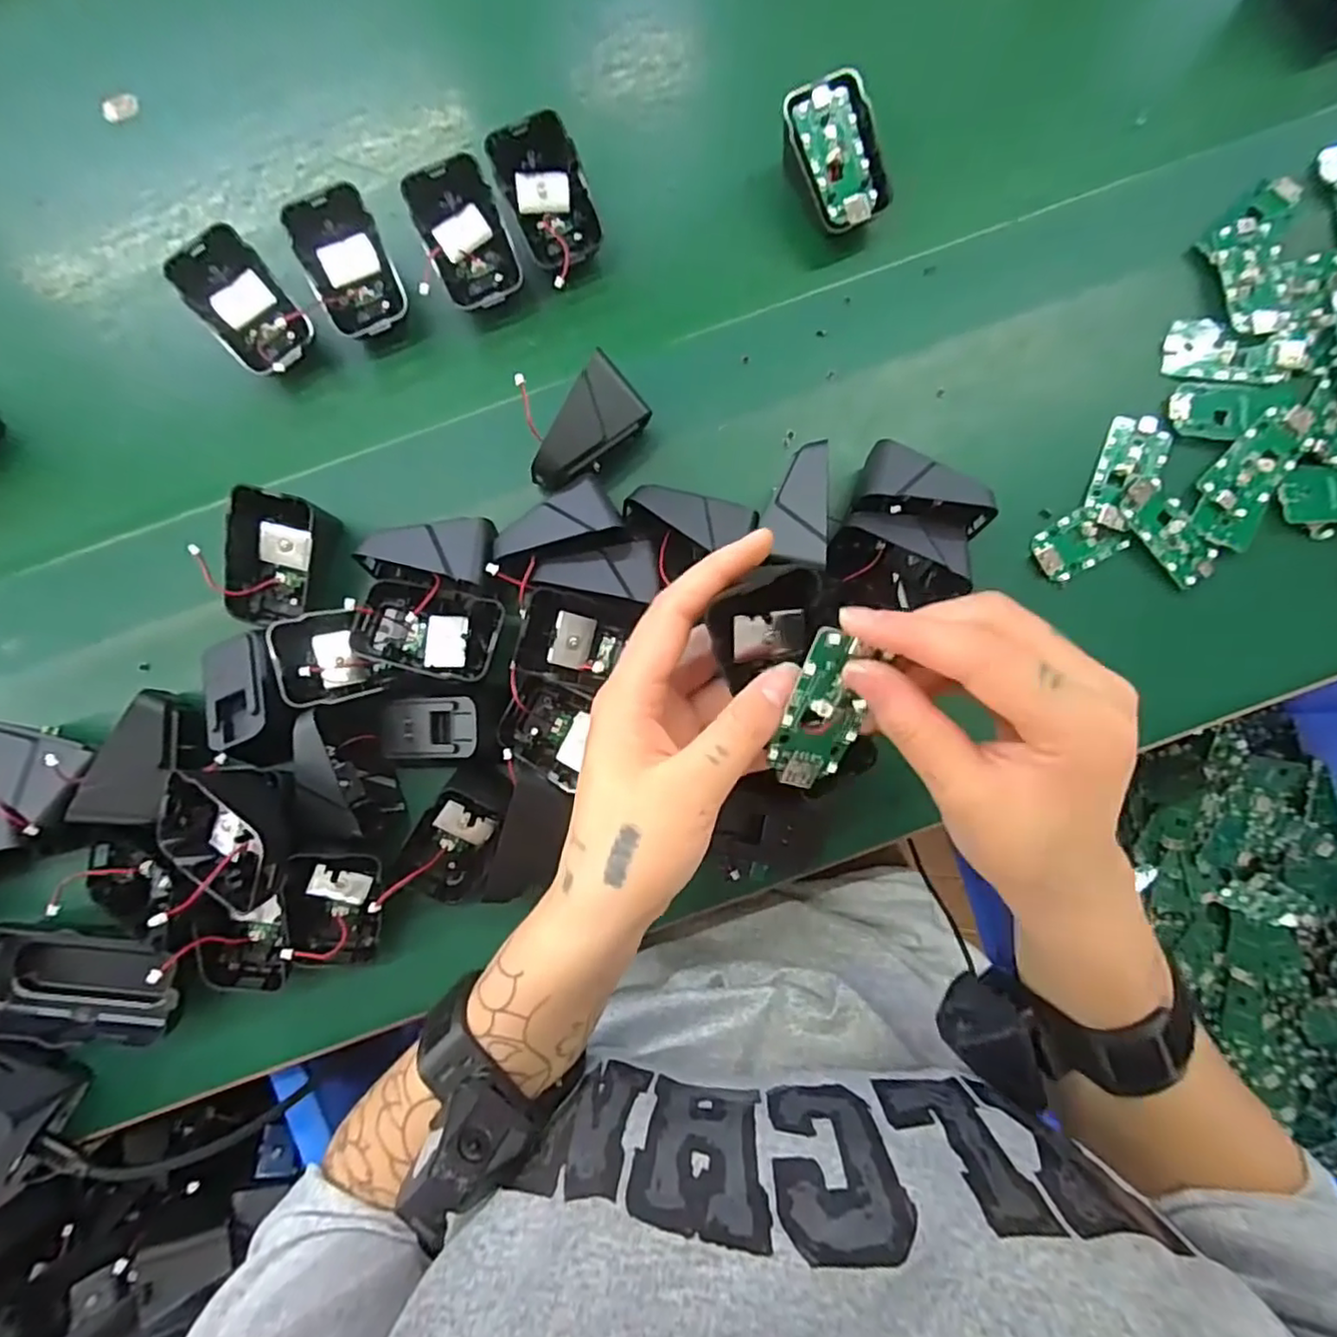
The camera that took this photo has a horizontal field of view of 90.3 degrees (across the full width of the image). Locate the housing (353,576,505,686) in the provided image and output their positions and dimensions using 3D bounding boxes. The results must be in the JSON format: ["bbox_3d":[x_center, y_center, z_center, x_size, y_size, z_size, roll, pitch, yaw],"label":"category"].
[{"bbox_3d":[-0.118,-0.020,0.332,0.070,0.024,0.044,13,85,3],"label":"housing"}]

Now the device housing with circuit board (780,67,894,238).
[{"bbox_3d":[0.091,-0.274,0.361,0.048,0.036,0.066,-21,85,0],"label":"device housing with circuit board"}]

